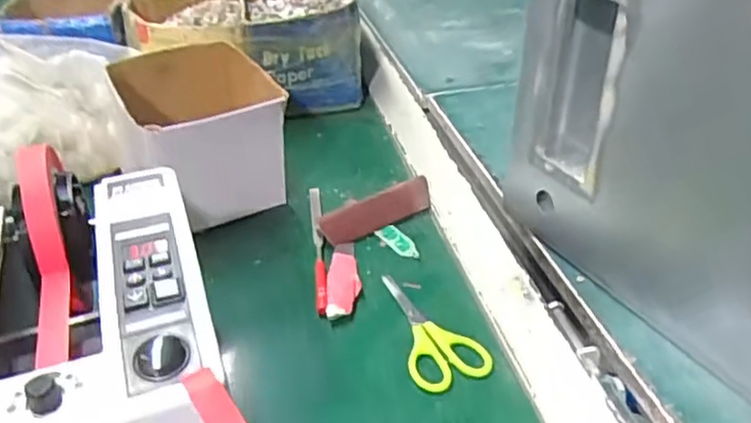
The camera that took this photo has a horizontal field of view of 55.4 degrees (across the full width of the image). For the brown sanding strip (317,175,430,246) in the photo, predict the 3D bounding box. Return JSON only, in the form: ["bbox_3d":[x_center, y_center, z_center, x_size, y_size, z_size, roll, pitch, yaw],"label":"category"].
[{"bbox_3d":[0.002,-0.001,0.668,0.116,0.032,0.012,-23,7,-27],"label":"brown sanding strip"}]

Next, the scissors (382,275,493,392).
[{"bbox_3d":[0.039,0.087,0.559,0.058,0.013,0.127,-12,37,-16],"label":"scissors"}]

